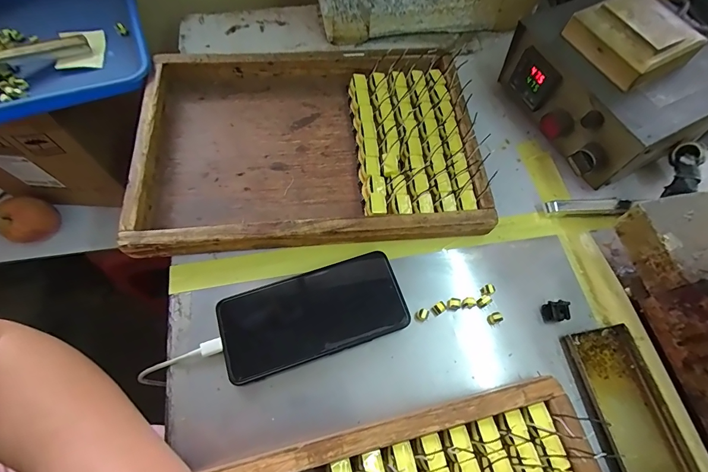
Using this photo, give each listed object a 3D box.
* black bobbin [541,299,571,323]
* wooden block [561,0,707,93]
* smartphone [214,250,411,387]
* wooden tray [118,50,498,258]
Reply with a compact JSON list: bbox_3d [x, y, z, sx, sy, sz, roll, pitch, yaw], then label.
[{"bbox_3d":[0.187,0.070,0.335,0.019,0.017,0.017,0,67,0],"label":"black bobbin"},{"bbox_3d":[0.257,-0.182,0.331,0.084,0.029,0.086,-27,67,-10],"label":"wooden block"},{"bbox_3d":[-0.037,0.070,0.326,0.161,0.009,0.077,-18,68,-8],"label":"smartphone"},{"bbox_3d":[-0.048,-0.102,0.392,0.345,0.047,0.238,-4,67,-2],"label":"wooden tray"}]

